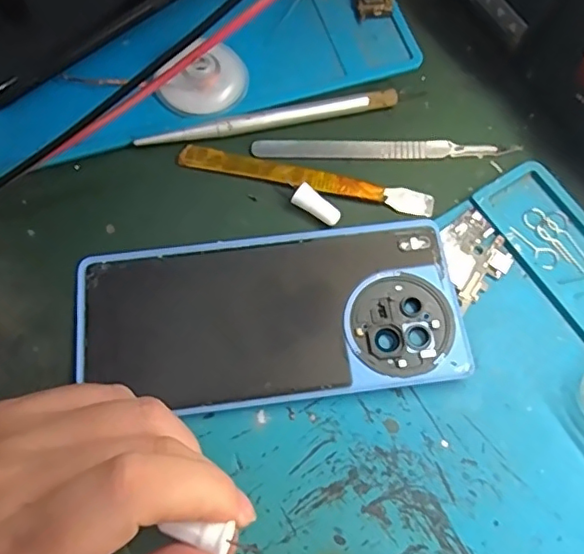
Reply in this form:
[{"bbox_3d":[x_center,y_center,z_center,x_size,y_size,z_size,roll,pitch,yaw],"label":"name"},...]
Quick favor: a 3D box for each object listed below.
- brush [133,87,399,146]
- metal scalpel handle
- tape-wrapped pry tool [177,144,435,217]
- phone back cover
[{"bbox_3d":[-0.010,-0.076,0.274,0.125,0.007,0.009,-13,72,-6],"label":"brush"},{"bbox_3d":[0.046,-0.063,0.277,0.127,0.005,0.012,-1,71,-2],"label":"metal scalpel handle"},{"bbox_3d":[0.007,-0.046,0.268,0.119,0.006,0.012,11,71,2],"label":"tape-wrapped pry tool"},{"bbox_3d":[-0.009,0.016,0.243,0.160,0.005,0.074,-6,71,-4],"label":"phone back cover"}]

